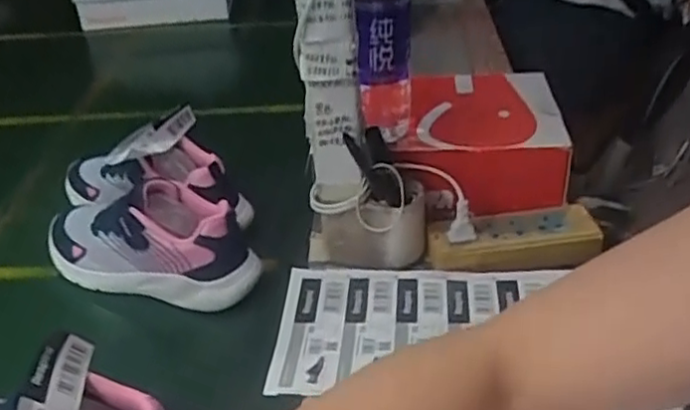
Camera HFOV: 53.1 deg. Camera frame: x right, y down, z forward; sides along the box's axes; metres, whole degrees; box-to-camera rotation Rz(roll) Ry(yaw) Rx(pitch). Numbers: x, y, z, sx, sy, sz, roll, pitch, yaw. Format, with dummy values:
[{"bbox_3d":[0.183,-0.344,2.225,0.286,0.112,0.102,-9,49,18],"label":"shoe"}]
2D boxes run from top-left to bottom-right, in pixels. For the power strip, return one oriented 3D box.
[{"bbox_3d":[0.155,0.030,0.643,0.155,0.026,0.065,-4,35,-1],"label":"power strip"}]

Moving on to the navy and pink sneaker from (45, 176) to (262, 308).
[{"bbox_3d":[-0.207,0.027,0.694,0.233,0.101,0.089,15,38,23],"label":"navy and pink sneaker"}]

